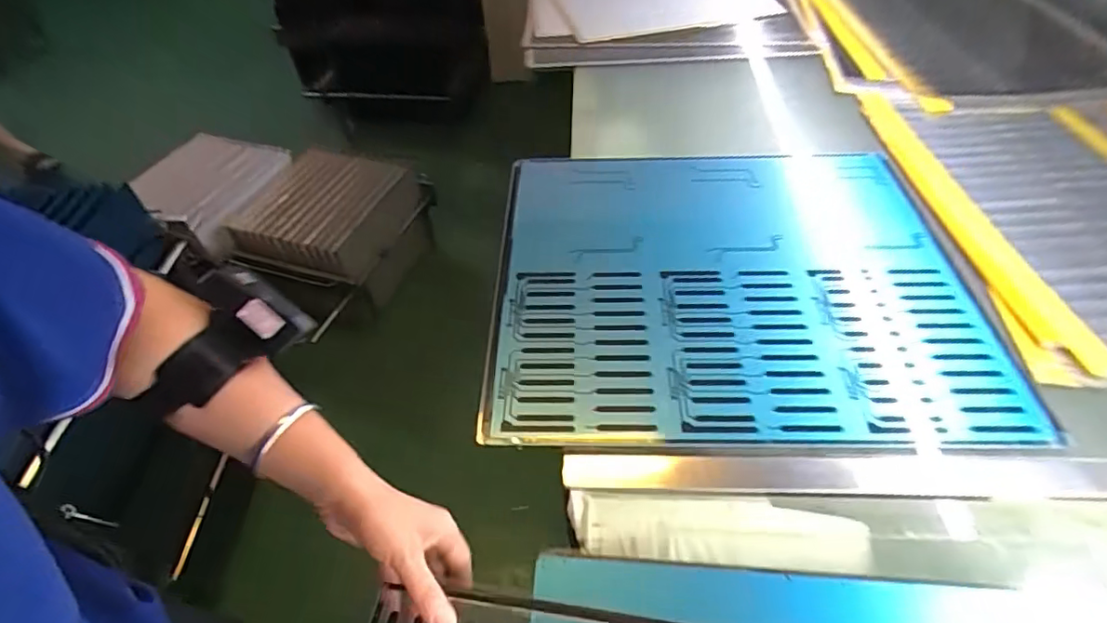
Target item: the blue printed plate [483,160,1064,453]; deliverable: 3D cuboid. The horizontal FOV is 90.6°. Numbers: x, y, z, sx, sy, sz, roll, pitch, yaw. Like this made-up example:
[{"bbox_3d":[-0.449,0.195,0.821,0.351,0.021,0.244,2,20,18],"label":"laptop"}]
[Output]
[{"bbox_3d":[0.184,-0.048,0.608,0.482,0.008,0.435,0,49,3],"label":"blue printed plate"}]

